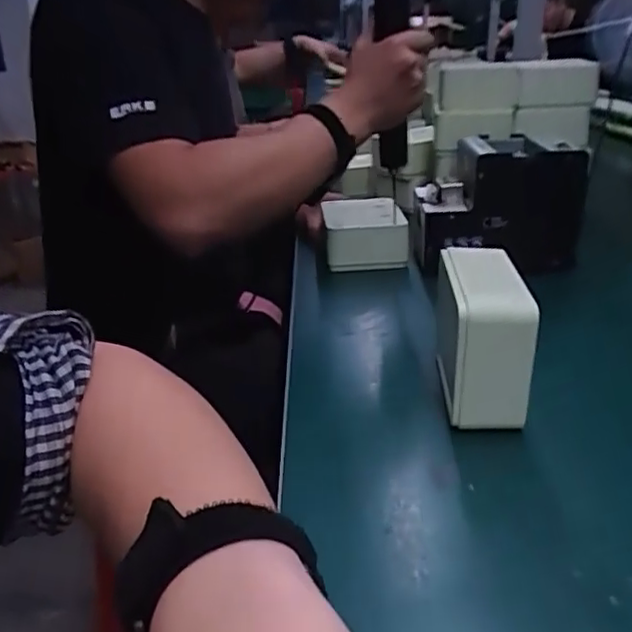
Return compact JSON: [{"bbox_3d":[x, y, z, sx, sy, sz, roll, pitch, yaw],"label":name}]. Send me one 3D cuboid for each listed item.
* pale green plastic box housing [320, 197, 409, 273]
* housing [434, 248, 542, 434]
[{"bbox_3d":[0.063,-0.113,0.880,0.114,0.063,0.148,-3,24,4],"label":"pale green plastic box housing"},{"bbox_3d":[0.133,0.010,0.528,0.053,0.102,0.142,-2,25,4],"label":"housing"}]

